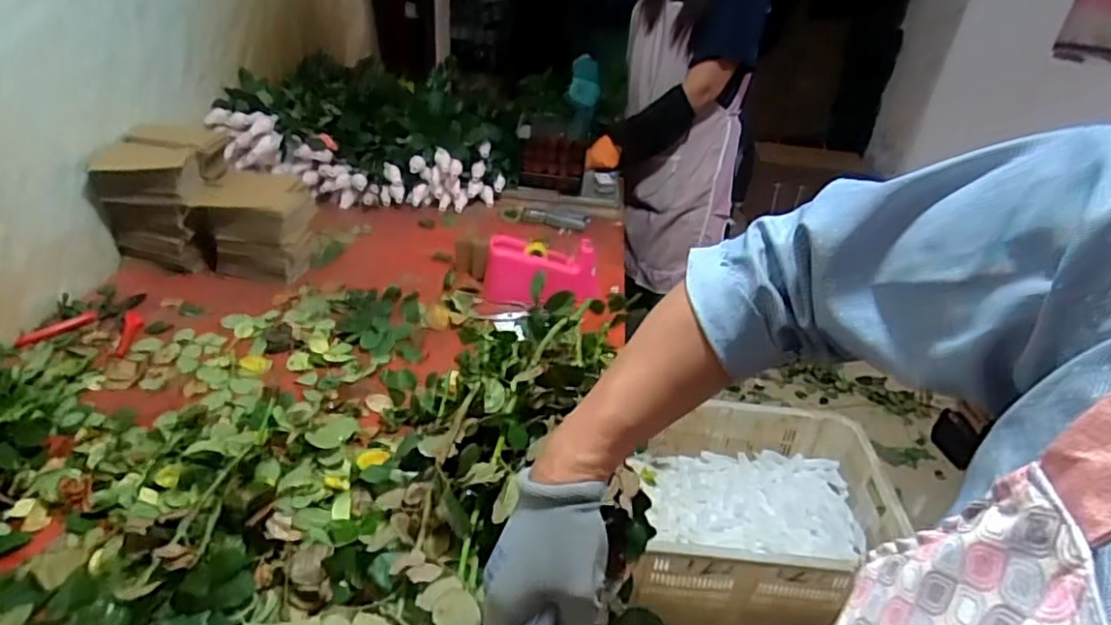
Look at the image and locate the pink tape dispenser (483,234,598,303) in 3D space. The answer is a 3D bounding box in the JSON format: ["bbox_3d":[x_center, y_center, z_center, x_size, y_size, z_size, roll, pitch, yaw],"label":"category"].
[{"bbox_3d":[-0.022,-0.078,1.174,0.211,0.098,0.076,2,33,-5],"label":"pink tape dispenser"}]

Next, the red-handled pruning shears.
[{"bbox_3d":[-0.716,0.004,1.012,0.149,0.017,0.183,5,33,-1],"label":"red-handled pruning shears"}]

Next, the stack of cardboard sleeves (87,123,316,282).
[{"bbox_3d":[-0.620,-0.212,1.169,0.323,0.204,0.191,1,33,-6],"label":"stack of cardboard sleeves"}]

